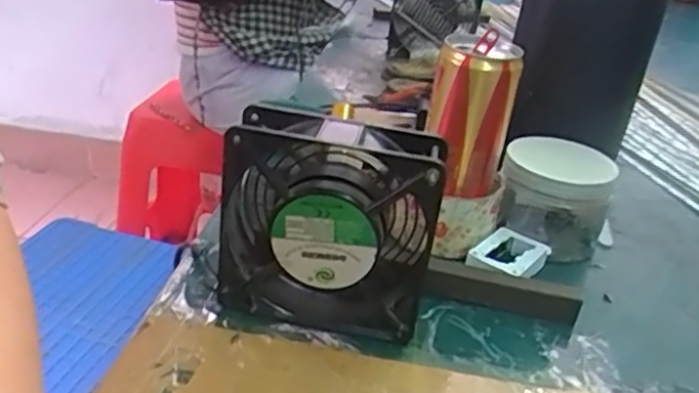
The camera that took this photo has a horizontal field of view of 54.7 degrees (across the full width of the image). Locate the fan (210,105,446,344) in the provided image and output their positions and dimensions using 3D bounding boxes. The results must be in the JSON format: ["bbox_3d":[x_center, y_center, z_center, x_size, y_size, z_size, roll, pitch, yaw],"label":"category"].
[{"bbox_3d":[-0.015,0.017,0.393,0.124,0.120,0.046,10,27,6],"label":"fan"}]

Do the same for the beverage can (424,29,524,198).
[{"bbox_3d":[0.085,-0.057,0.476,0.057,0.105,0.052,12,27,9],"label":"beverage can"}]

